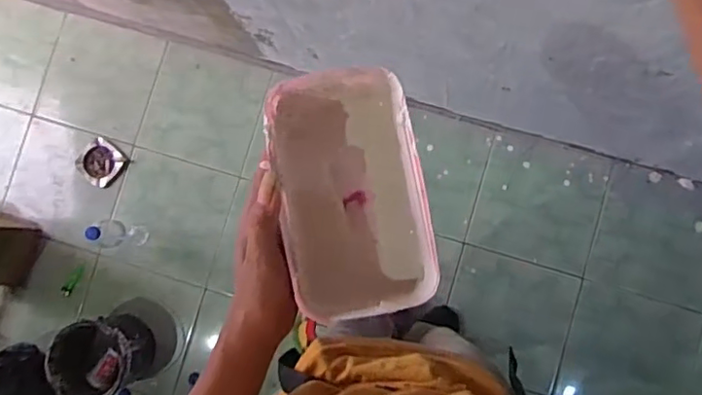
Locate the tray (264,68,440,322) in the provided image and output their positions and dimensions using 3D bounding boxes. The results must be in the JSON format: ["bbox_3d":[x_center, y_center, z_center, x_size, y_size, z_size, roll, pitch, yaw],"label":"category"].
[{"bbox_3d":[-0.001,-0.004,0.474,0.114,0.072,0.184,-11,84,5],"label":"tray"}]

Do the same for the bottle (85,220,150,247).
[{"bbox_3d":[-0.559,0.085,1.391,0.071,0.221,0.066,1,86,6],"label":"bottle"}]

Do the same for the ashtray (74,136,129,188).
[{"bbox_3d":[-0.647,-0.091,1.523,0.121,0.018,0.109,36,90,7],"label":"ashtray"}]

